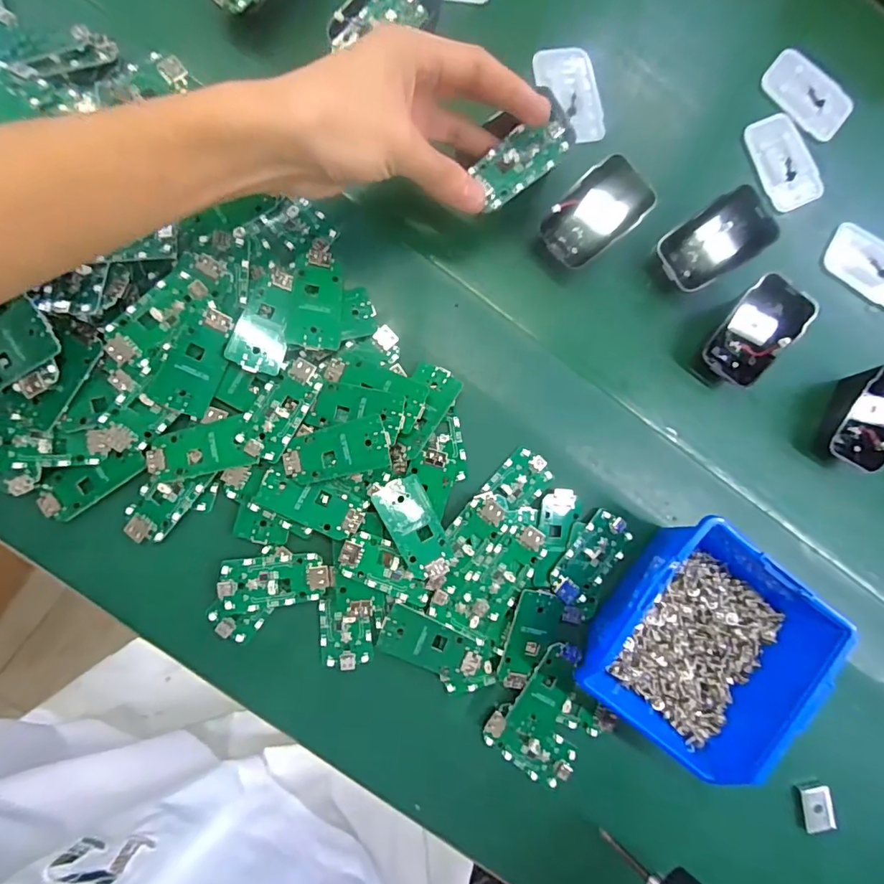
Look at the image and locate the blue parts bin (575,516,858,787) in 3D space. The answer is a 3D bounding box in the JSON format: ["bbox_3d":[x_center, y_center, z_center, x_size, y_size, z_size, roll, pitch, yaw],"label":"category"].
[{"bbox_3d":[0.151,0.120,0.295,0.114,0.064,0.120,40,82,-2],"label":"blue parts bin"}]

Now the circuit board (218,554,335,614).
[{"bbox_3d":[-0.100,0.085,0.300,0.066,0.007,0.031,-6,86,-7],"label":"circuit board"}]

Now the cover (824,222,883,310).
[{"bbox_3d":[0.321,-0.131,0.366,0.069,0.005,0.046,34,82,-3],"label":"cover"}]

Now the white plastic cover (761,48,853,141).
[{"bbox_3d":[0.275,-0.262,0.367,0.068,0.004,0.044,38,82,-2],"label":"white plastic cover"}]

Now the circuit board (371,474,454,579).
[{"bbox_3d":[-0.016,0.053,0.302,0.032,0.011,0.062,-29,89,-8],"label":"circuit board"}]

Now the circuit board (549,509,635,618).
[{"bbox_3d":[0.098,0.077,0.318,0.036,0.007,0.064,31,82,-3],"label":"circuit board"}]

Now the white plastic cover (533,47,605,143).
[{"bbox_3d":[0.091,-0.246,0.345,0.036,0.010,0.067,-17,87,-8],"label":"white plastic cover"}]

